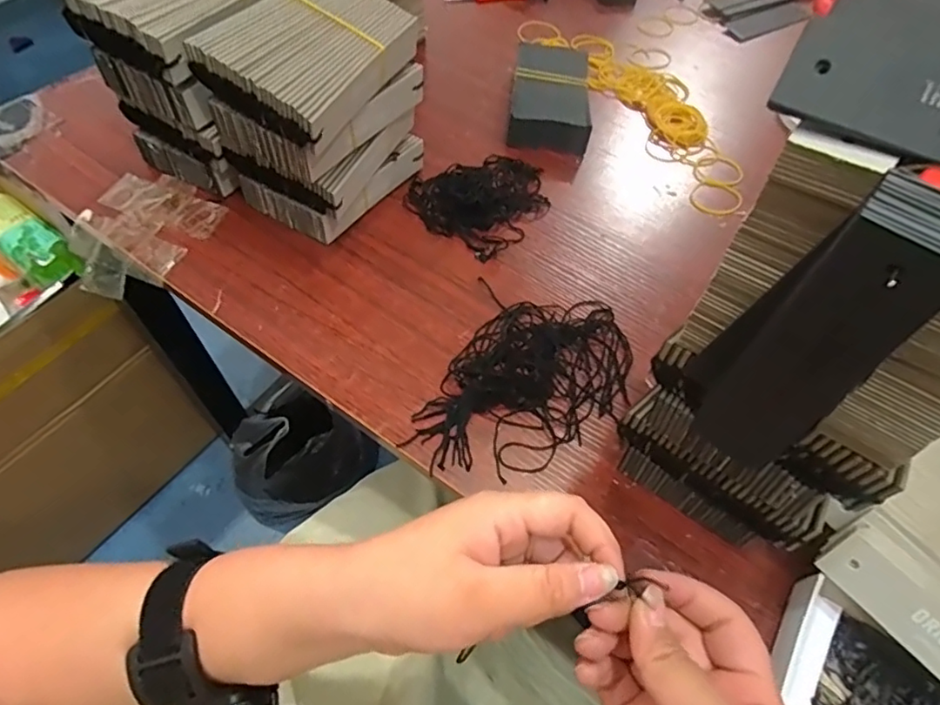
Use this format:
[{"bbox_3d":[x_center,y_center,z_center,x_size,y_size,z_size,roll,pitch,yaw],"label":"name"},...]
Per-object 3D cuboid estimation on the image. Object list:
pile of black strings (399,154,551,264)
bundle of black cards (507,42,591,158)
[{"bbox_3d":[0.009,-0.144,0.515,0.107,0.024,0.111,34,61,18],"label":"pile of black strings"},{"bbox_3d":[0.082,-0.260,0.578,0.075,0.038,0.136,7,56,2],"label":"bundle of black cards"}]

